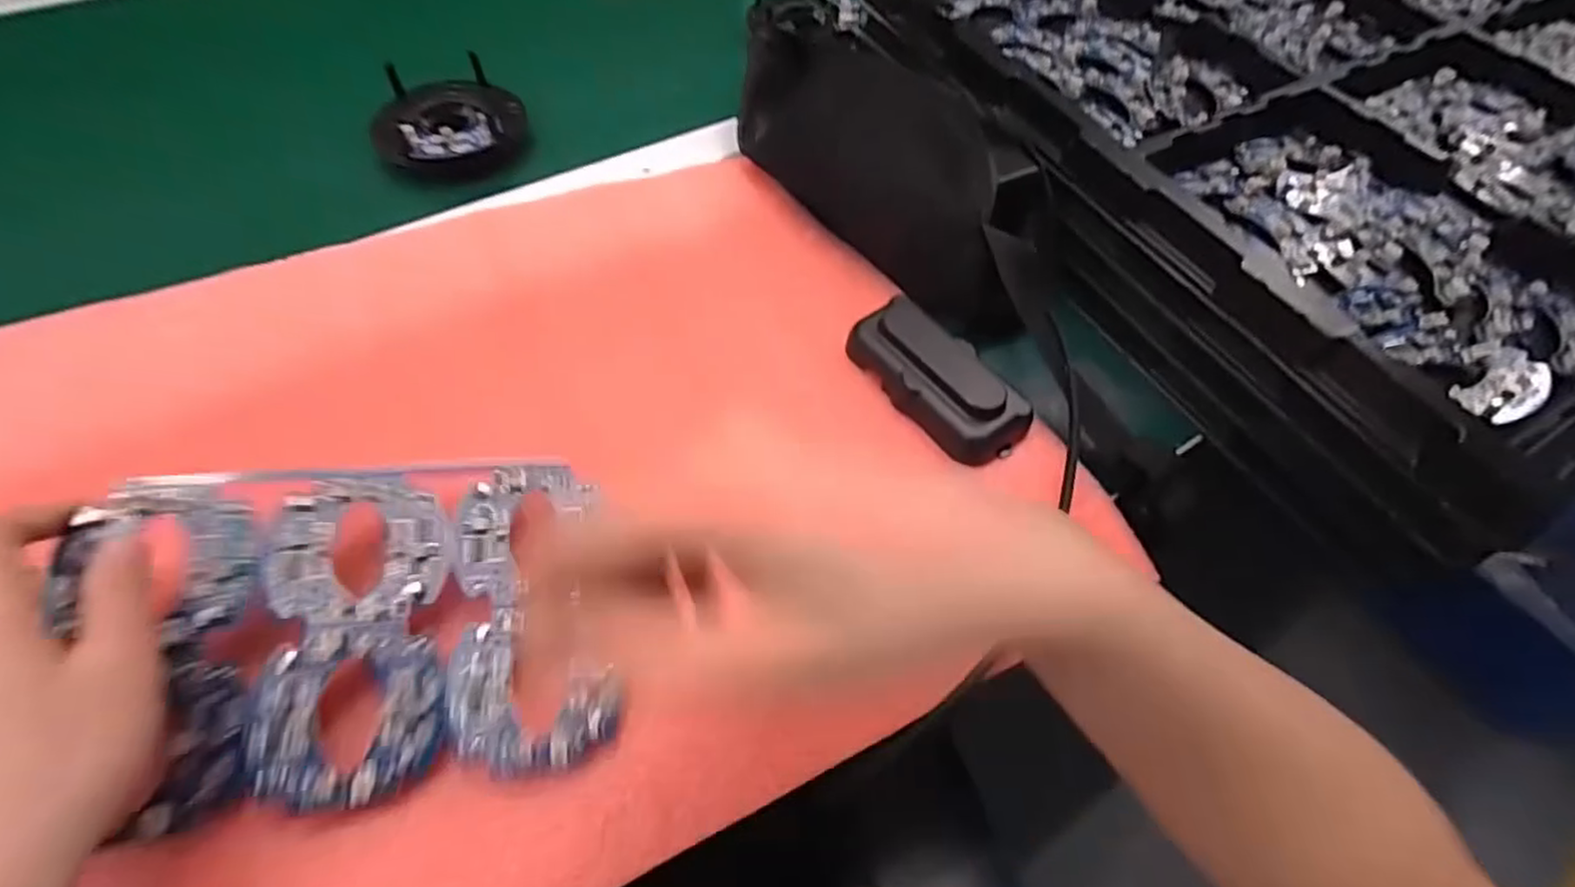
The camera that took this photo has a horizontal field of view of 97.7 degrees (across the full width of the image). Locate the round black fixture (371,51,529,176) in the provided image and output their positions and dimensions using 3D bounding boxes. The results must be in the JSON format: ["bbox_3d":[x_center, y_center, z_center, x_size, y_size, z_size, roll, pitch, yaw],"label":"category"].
[{"bbox_3d":[-0.241,-0.233,0.489,0.100,0.029,0.093,2,58,-3],"label":"round black fixture"}]

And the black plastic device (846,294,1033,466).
[{"bbox_3d":[0.081,-0.037,0.375,0.045,0.024,0.103,-34,66,-23],"label":"black plastic device"}]

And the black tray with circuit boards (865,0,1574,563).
[{"bbox_3d":[0.398,-0.232,0.490,0.518,0.081,0.493,-24,63,-18],"label":"black tray with circuit boards"}]

